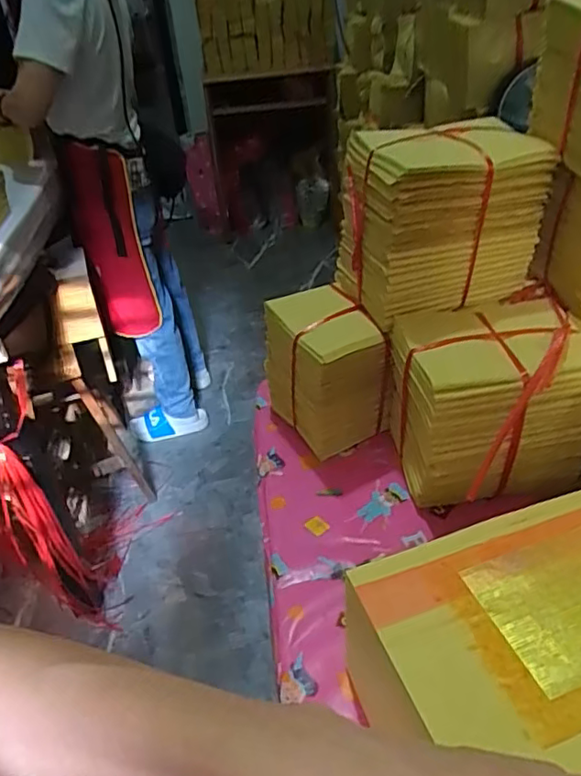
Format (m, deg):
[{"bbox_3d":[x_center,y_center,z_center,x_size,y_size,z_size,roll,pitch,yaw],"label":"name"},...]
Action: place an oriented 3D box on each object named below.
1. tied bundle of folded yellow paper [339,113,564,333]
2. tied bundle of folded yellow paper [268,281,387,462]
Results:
[{"bbox_3d":[0.147,-0.174,0.601,0.177,0.152,0.120,-15,37,-13],"label":"tied bundle of folded yellow paper"},{"bbox_3d":[0.036,-0.011,0.650,0.094,0.154,0.107,-20,39,-18],"label":"tied bundle of folded yellow paper"}]

